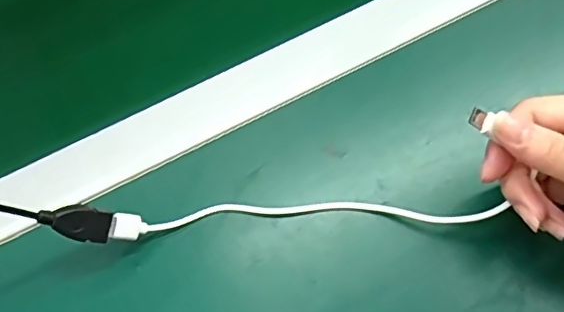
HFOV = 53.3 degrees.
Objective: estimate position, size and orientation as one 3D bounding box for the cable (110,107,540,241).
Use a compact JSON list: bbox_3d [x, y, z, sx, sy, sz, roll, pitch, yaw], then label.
[{"bbox_3d":[0.011,0.019,0.292,0.204,0.070,0.037,-8,71,8],"label":"cable"}]

